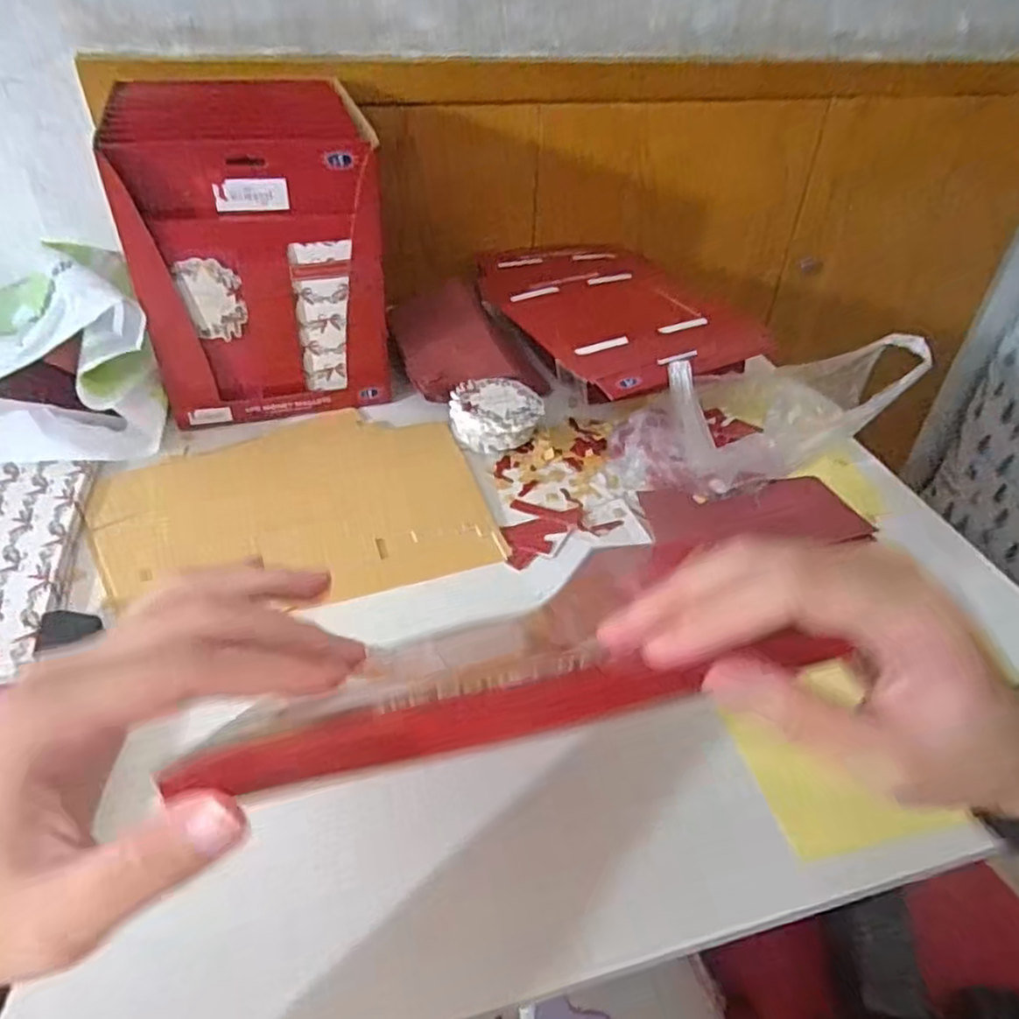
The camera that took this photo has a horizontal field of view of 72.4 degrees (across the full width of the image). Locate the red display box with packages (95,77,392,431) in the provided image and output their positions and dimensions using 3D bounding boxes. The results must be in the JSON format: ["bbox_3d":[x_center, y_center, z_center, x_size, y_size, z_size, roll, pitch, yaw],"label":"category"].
[{"bbox_3d":[-0.235,-0.247,0.666,0.200,0.254,0.204,-10,42,-14],"label":"red display box with packages"}]

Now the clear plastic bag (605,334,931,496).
[{"bbox_3d":[0.210,-0.090,0.605,0.219,0.139,0.132,-5,40,-8],"label":"clear plastic bag"}]

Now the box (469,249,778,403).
[{"bbox_3d":[0.101,-0.227,0.766,0.208,0.033,0.348,-13,42,-18],"label":"box"}]

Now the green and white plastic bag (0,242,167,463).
[{"bbox_3d":[-0.439,-0.146,0.631,0.222,0.122,0.246,-11,42,-16],"label":"green and white plastic bag"}]

